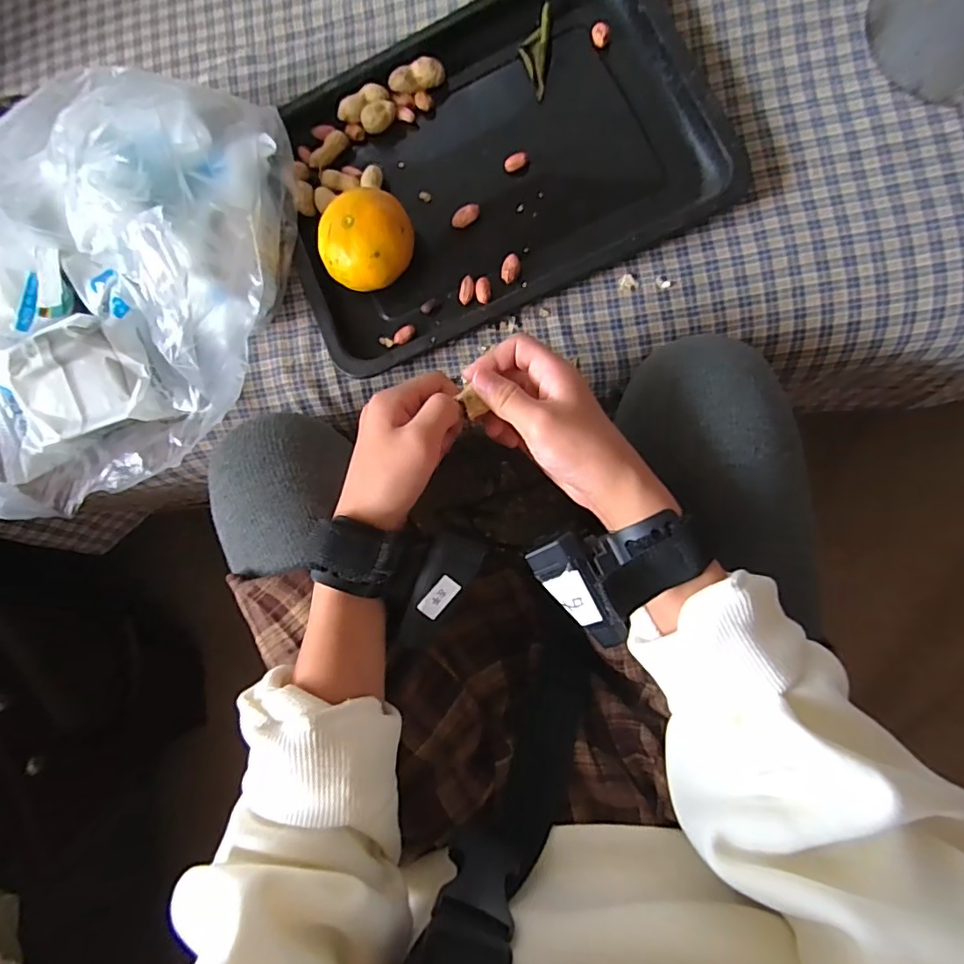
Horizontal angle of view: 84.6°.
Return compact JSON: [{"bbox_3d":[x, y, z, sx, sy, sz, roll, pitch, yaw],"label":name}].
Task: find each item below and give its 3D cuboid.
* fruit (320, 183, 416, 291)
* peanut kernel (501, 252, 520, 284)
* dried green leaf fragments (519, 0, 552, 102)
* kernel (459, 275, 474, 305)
[{"bbox_3d":[-0.079,-0.166,0.370,0.059,0.049,0.066,34,91,9],"label":"fruit"},{"bbox_3d":[0.021,-0.149,0.373,0.012,0.008,0.021,6,88,10],"label":"peanut kernel"},{"bbox_3d":[0.039,-0.315,0.385,0.023,0.010,0.074,2,86,8],"label":"dried green leaf fragments"},{"bbox_3d":[-0.010,-0.135,0.375,0.010,0.006,0.020,5,88,10],"label":"kernel"}]

